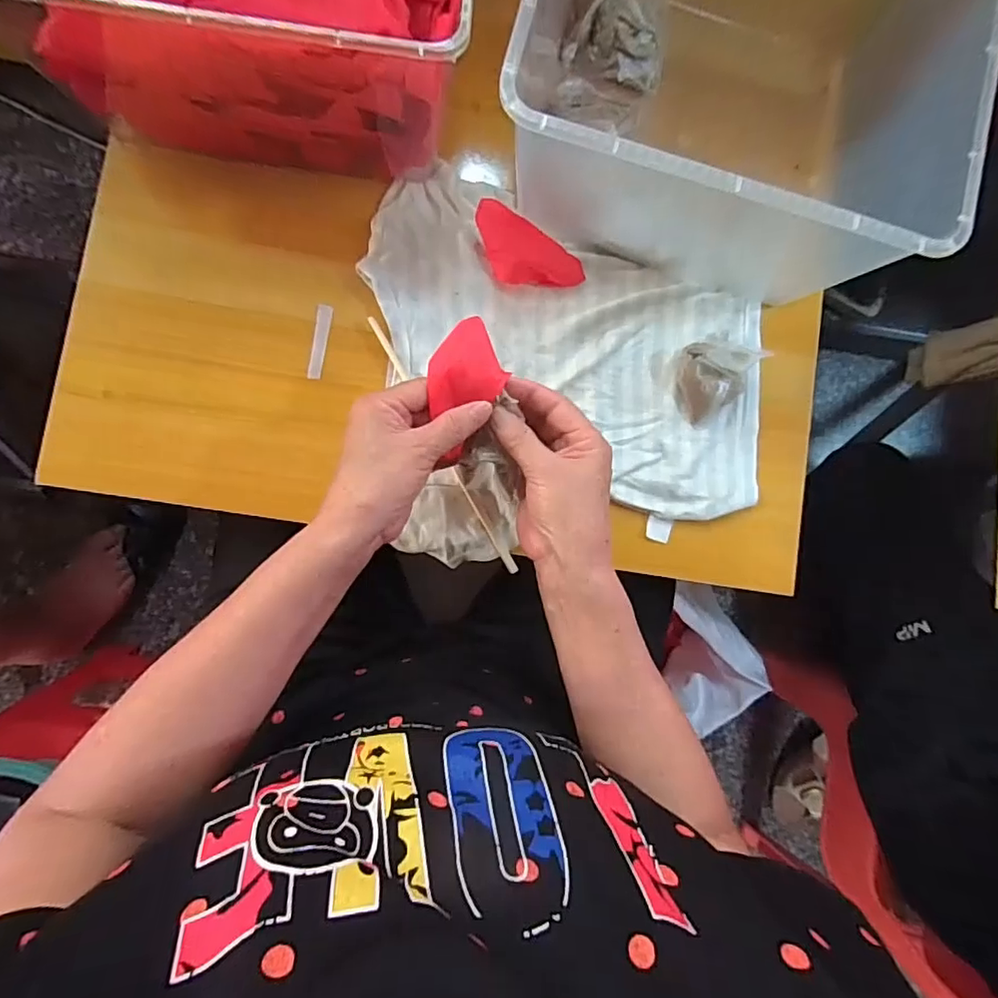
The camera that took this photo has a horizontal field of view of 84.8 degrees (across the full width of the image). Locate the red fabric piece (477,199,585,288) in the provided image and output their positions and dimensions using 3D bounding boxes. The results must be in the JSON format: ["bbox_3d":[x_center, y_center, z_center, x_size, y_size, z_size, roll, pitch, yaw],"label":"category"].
[{"bbox_3d":[0.022,-0.194,0.438,0.093,0.025,0.045,24,84,-5],"label":"red fabric piece"}]

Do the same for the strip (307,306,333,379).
[{"bbox_3d":[-0.141,-0.124,0.432,0.012,0.004,0.059,8,87,-16],"label":"strip"}]

